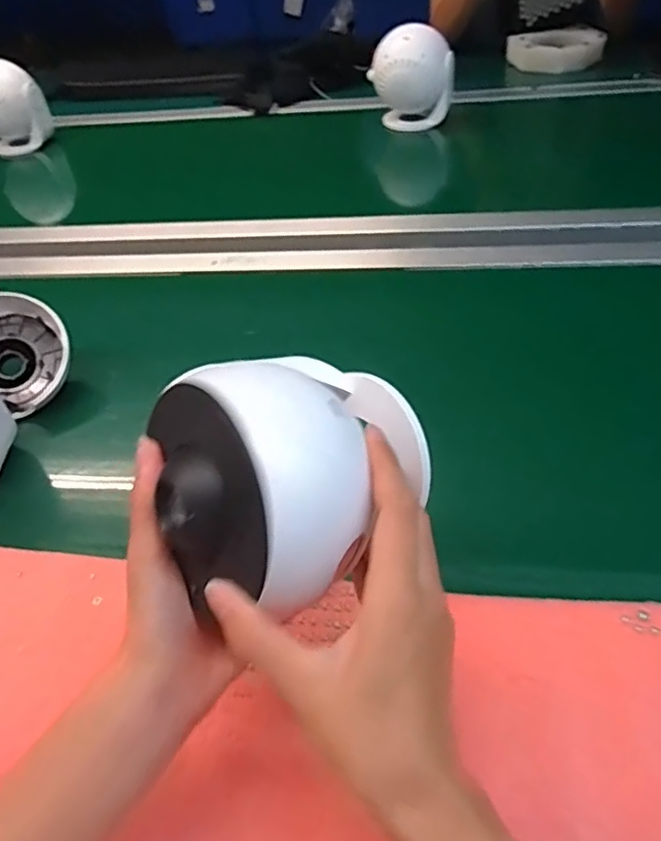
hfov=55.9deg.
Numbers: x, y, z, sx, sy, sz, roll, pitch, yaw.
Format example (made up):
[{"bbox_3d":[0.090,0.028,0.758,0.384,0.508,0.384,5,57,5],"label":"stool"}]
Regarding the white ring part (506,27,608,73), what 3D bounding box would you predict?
[{"bbox_3d":[0.400,-0.662,1.117,0.169,0.051,0.090,9,44,15],"label":"white ring part"}]

